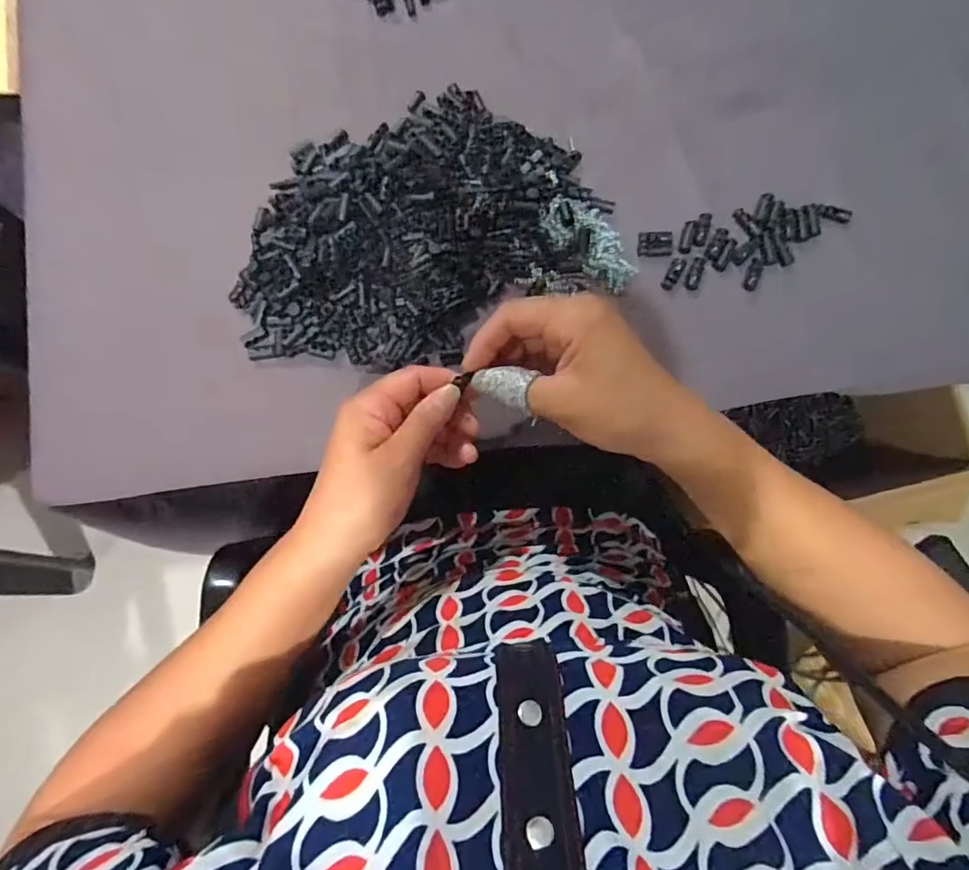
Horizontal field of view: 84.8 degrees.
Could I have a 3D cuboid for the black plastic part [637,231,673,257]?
[{"bbox_3d":[0.128,-0.144,0.398,0.025,0.004,0.020,3,80,0],"label":"black plastic part"}]

